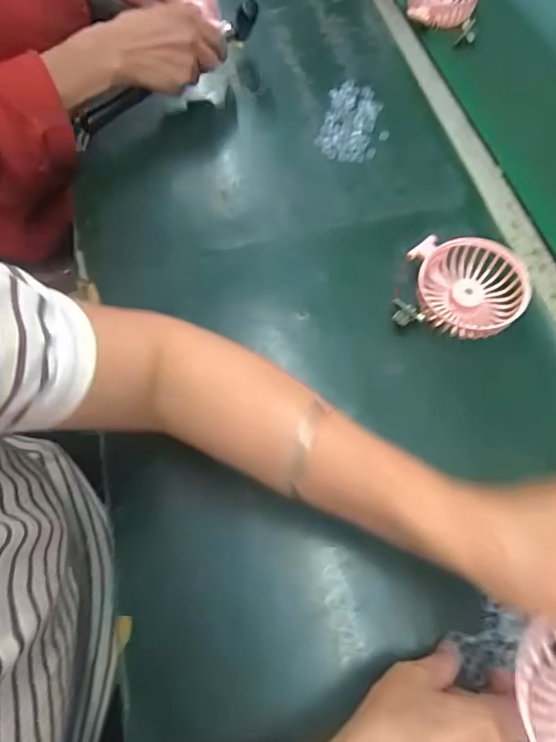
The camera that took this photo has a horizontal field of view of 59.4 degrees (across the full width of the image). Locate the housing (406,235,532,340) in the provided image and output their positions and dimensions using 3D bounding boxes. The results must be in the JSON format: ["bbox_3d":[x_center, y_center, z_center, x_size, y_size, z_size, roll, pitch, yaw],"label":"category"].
[{"bbox_3d":[0.166,-0.072,0.423,0.088,0.033,0.087,-5,64,1],"label":"housing"}]

